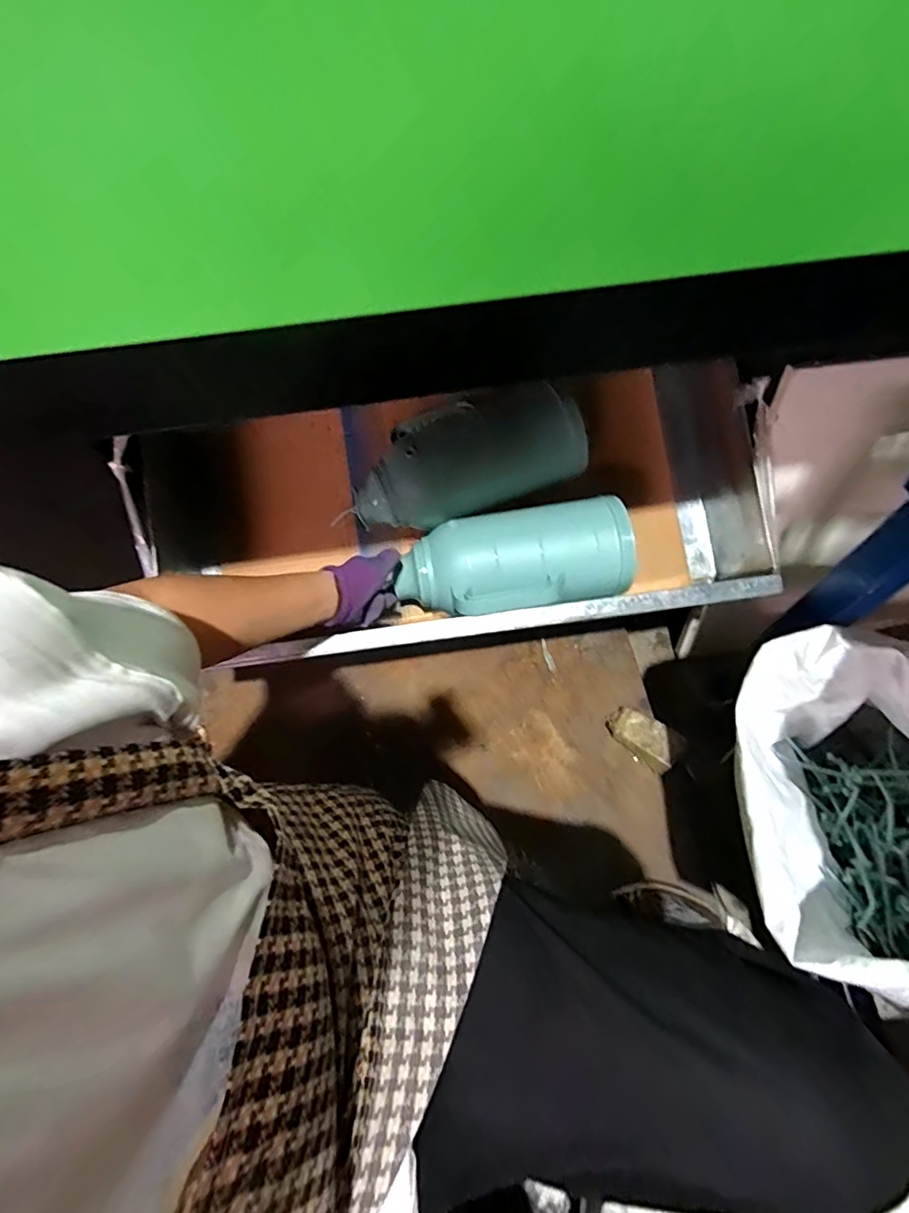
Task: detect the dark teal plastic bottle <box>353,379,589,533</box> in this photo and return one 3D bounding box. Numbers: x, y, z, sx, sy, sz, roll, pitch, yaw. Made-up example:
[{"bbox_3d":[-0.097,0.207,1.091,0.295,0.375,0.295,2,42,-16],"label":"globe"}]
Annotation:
[{"bbox_3d":[0.014,-0.232,0.805,0.346,0.148,0.136,-19,61,9],"label":"dark teal plastic bottle"}]

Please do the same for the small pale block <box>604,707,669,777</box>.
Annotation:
[{"bbox_3d":[0.323,0.223,0.892,0.122,0.053,0.068,40,70,21],"label":"small pale block"}]

